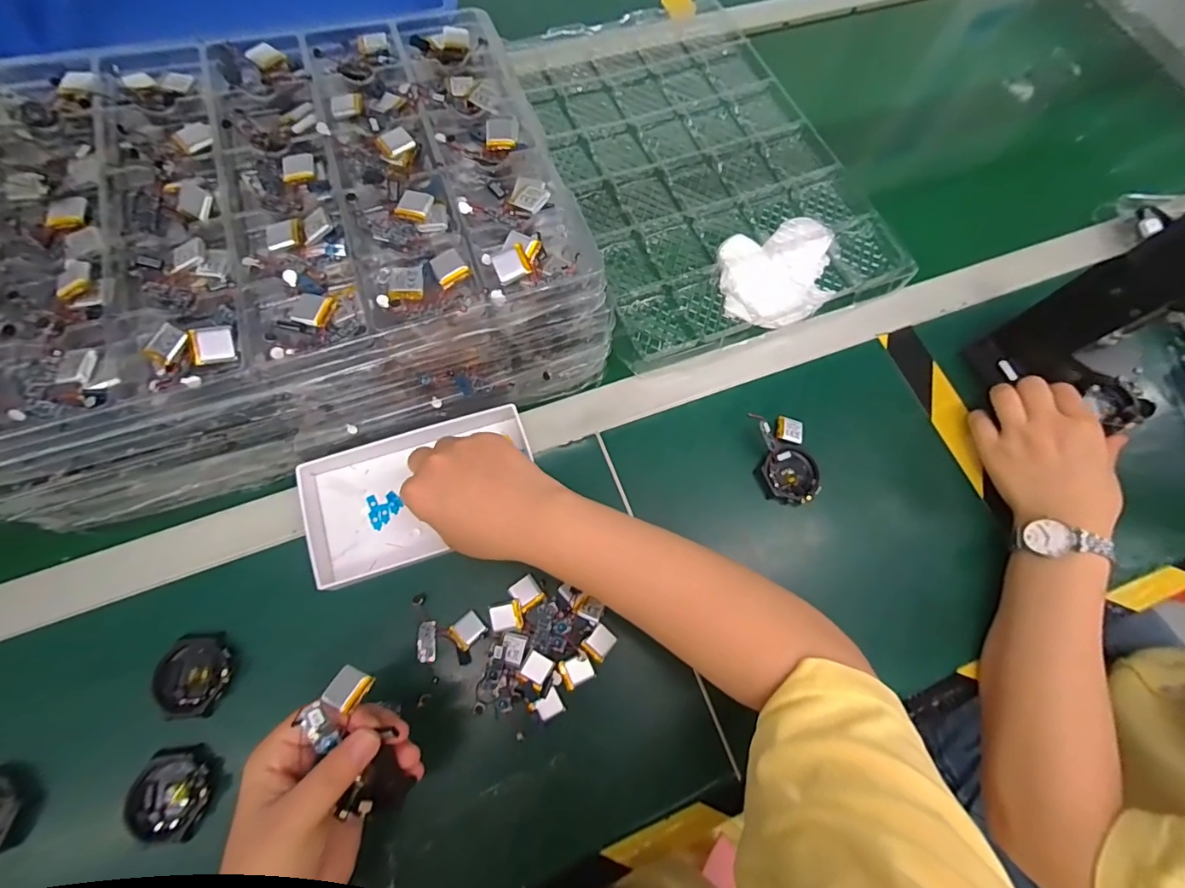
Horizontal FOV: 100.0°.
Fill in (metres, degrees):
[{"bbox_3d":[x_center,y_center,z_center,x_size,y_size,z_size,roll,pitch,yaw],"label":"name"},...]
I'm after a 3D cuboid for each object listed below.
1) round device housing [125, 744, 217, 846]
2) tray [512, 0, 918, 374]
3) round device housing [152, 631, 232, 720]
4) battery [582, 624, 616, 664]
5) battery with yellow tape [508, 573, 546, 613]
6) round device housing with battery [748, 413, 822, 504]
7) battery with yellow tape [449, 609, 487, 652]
[{"bbox_3d":[-0.278,0.232,0.329,0.049,0.014,0.053,1,70,-3],"label":"round device housing"},{"bbox_3d":[0.106,-0.302,0.535,0.305,0.034,0.436,-18,72,-9],"label":"tray"},{"bbox_3d":[-0.281,0.164,0.353,0.047,0.014,0.053,-4,71,-5],"label":"round device housing"},{"bbox_3d":[0.006,0.151,0.377,0.020,0.004,0.022,39,73,10],"label":"battery"},{"bbox_3d":[-0.051,0.116,0.387,0.021,0.005,0.022,-37,76,-15],"label":"battery with yellow tape"},{"bbox_3d":[0.170,0.013,0.434,0.047,0.029,0.077,-7,71,-6],"label":"round device housing with battery"},{"bbox_3d":[-0.094,0.139,0.373,0.023,0.004,0.020,-42,78,-16],"label":"battery with yellow tape"}]

